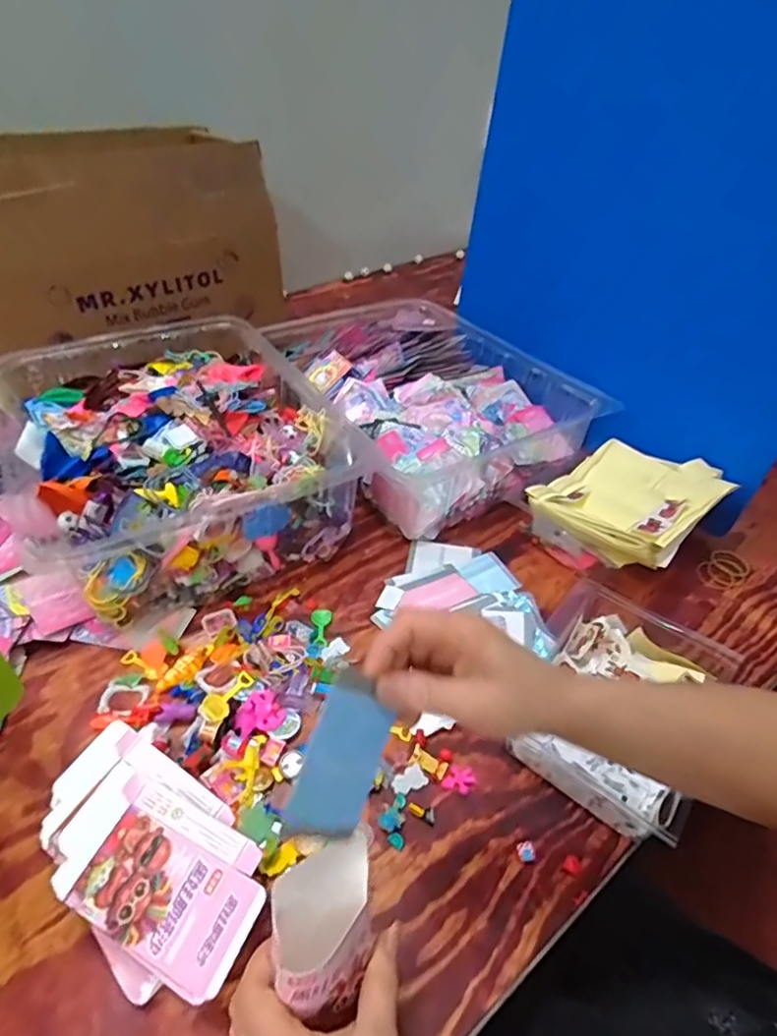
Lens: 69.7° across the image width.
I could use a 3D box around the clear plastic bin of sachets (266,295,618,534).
[{"bbox_3d":[0.044,-0.177,0.845,0.325,0.132,0.439,-18,46,-21],"label":"clear plastic bin of sachets"}]

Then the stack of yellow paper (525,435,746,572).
[{"bbox_3d":[0.289,-0.028,0.663,0.198,0.042,0.173,-24,48,-26],"label":"stack of yellow paper"}]

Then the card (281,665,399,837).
[{"bbox_3d":[-0.022,0.128,0.303,0.047,0.084,0.004,25,-7,-30],"label":"card"}]

